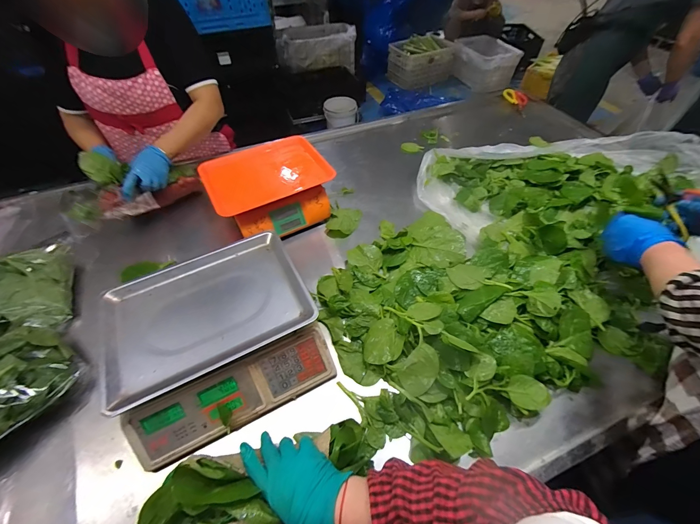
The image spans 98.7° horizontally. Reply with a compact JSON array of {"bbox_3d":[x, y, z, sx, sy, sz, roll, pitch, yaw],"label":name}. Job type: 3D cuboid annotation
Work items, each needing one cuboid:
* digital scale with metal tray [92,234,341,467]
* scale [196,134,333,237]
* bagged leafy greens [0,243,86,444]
[{"bbox_3d":[-0.243,0.132,0.567,0.354,0.114,0.321,-23,55,-17],"label":"digital scale with metal tray"},{"bbox_3d":[-0.206,-0.194,0.792,0.300,0.131,0.253,-33,58,-23],"label":"scale"},{"bbox_3d":[-0.665,0.162,0.549,0.241,0.112,0.463,-21,54,-16],"label":"bagged leafy greens"}]

